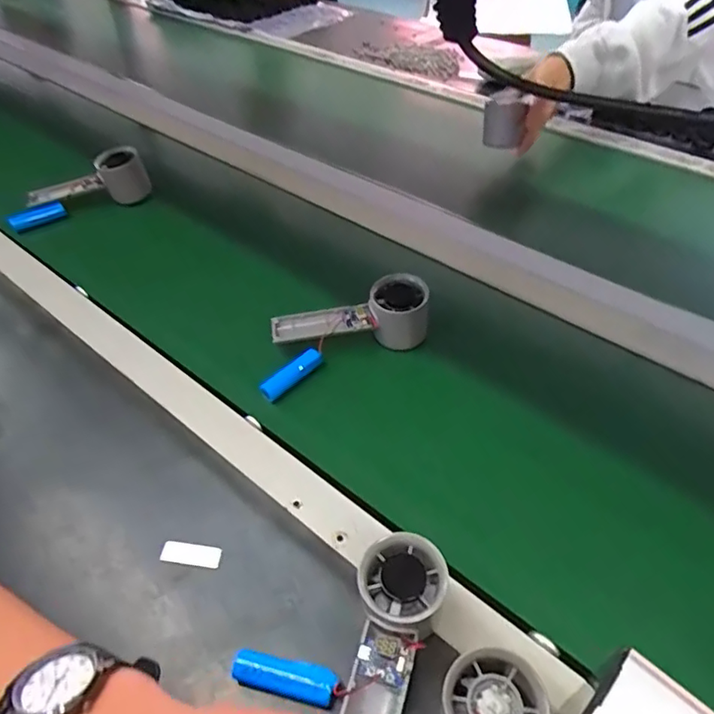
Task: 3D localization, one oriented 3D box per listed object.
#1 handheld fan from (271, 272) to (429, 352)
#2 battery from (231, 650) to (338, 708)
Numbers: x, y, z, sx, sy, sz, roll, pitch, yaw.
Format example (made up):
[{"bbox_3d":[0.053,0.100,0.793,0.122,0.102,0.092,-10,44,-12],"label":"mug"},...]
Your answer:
[{"bbox_3d":[-0.005,-0.035,0.579,0.155,0.053,0.053,-11,48,6],"label":"handheld fan"},{"bbox_3d":[-0.047,0.208,0.371,0.067,0.017,0.023,13,48,9],"label":"battery"}]

